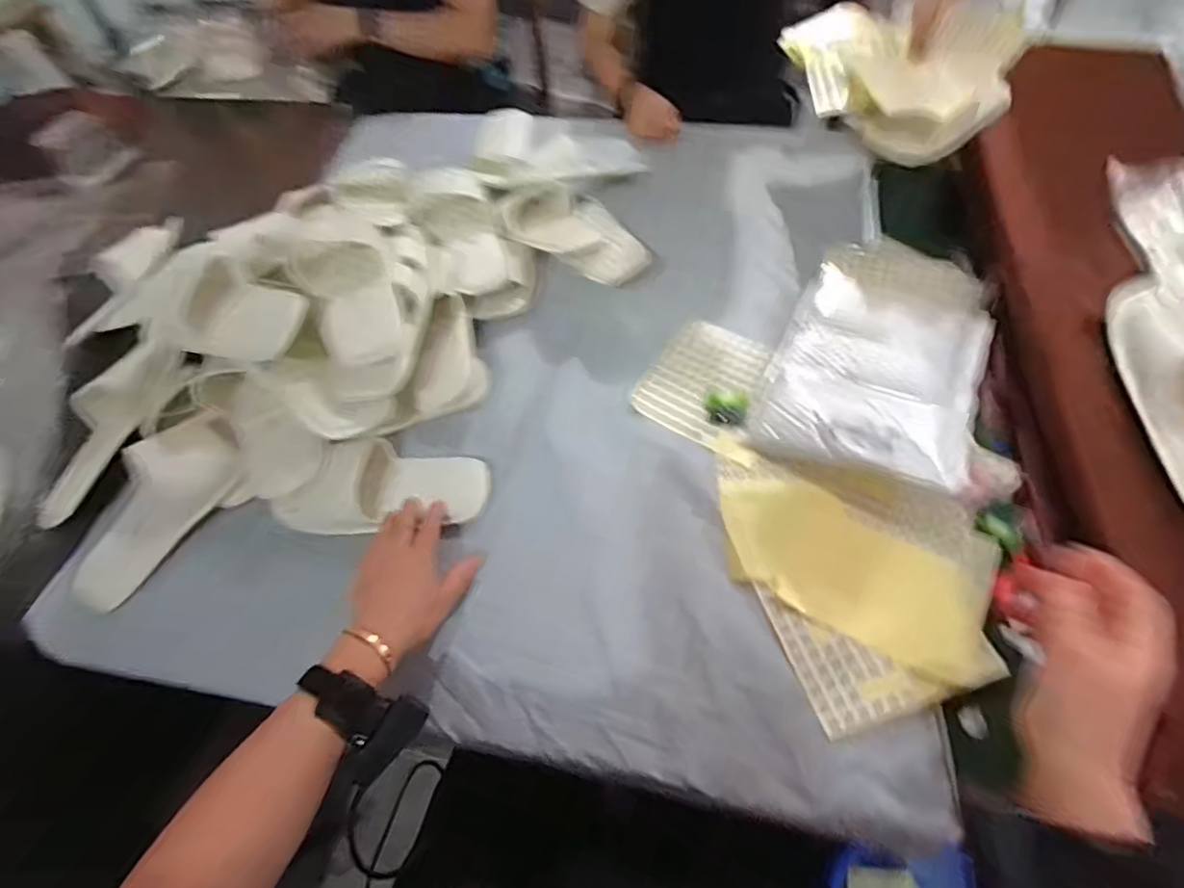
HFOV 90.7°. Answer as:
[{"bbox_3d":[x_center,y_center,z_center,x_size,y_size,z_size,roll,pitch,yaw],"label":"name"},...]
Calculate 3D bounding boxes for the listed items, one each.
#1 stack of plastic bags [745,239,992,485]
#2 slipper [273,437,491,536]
[{"bbox_3d":[0.340,-0.114,0.686,0.213,0.028,0.359,22,62,16],"label":"stack of plastic bags"},{"bbox_3d":[-0.223,0.042,0.621,0.218,0.058,0.092,-4,58,-6],"label":"slipper"}]

